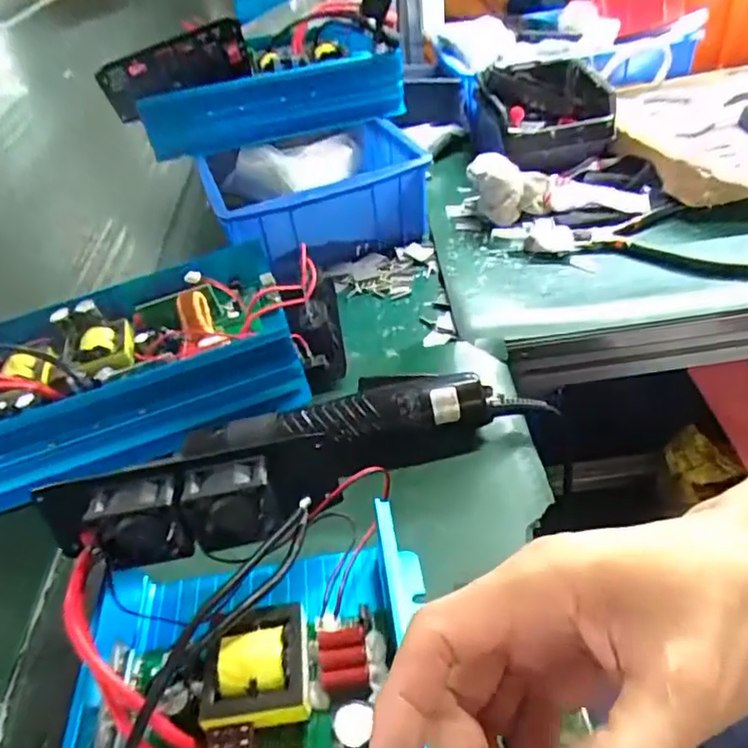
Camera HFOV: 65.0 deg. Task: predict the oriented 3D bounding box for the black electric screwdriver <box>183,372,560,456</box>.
[{"bbox_3d":[-0.003,0.032,0.380,0.229,0.042,0.028,-7,43,-3],"label":"black electric screwdriver"}]

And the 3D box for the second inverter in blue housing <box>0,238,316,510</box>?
[{"bbox_3d":[-0.179,-0.014,0.448,0.293,0.073,0.152,-17,44,-13],"label":"second inverter in blue housing"}]

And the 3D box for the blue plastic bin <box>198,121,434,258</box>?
[{"bbox_3d":[-0.058,-0.170,0.575,0.204,0.083,0.155,-12,43,-8],"label":"blue plastic bin"}]

